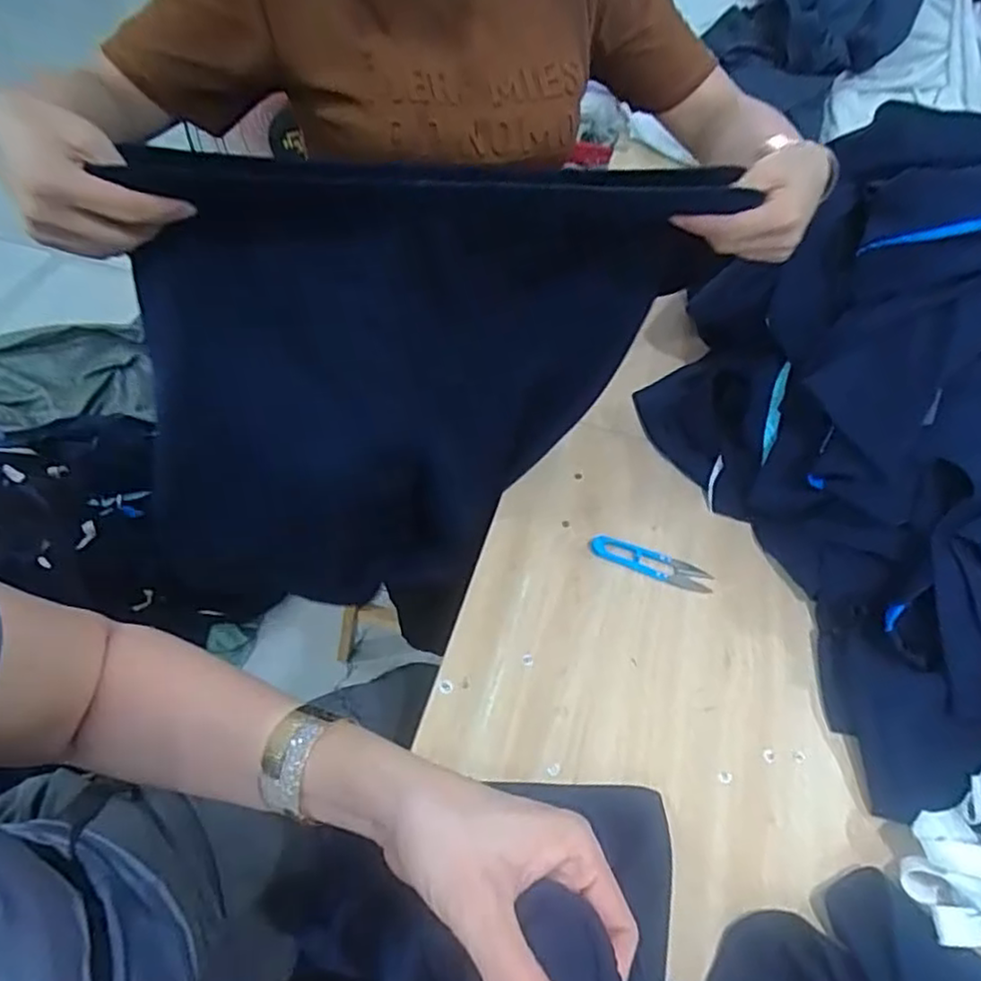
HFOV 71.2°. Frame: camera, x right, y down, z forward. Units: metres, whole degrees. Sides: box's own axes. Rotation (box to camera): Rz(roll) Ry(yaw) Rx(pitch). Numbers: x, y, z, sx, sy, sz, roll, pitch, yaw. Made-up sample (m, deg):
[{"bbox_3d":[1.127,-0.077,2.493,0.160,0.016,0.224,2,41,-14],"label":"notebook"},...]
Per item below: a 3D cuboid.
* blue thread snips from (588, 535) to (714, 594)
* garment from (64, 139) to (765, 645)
[{"bbox_3d":[0.158,0.072,0.681,0.120,0.010,0.031,17,52,8],"label":"blue thread snips"},{"bbox_3d":[-0.069,-0.050,0.625,0.482,0.486,0.112,-9,54,-12],"label":"garment"}]

